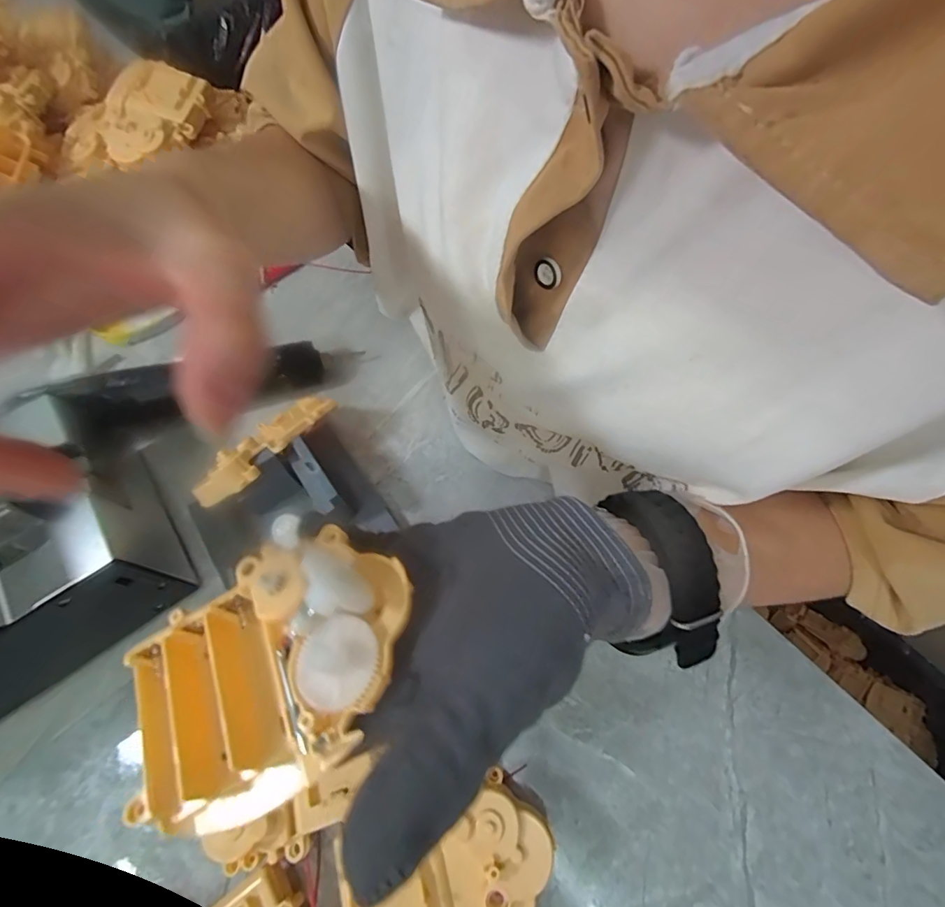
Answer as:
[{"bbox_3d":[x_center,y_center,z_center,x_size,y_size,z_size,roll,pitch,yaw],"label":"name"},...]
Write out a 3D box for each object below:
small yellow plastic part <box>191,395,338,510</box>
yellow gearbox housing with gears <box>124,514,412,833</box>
[{"bbox_3d":[-0.130,-0.007,0.299,0.033,0.019,0.095,32,70,16],"label":"small yellow plastic part"},{"bbox_3d":[-0.069,0.069,0.160,0.098,0.026,0.073,-39,67,-19],"label":"yellow gearbox housing with gears"}]

